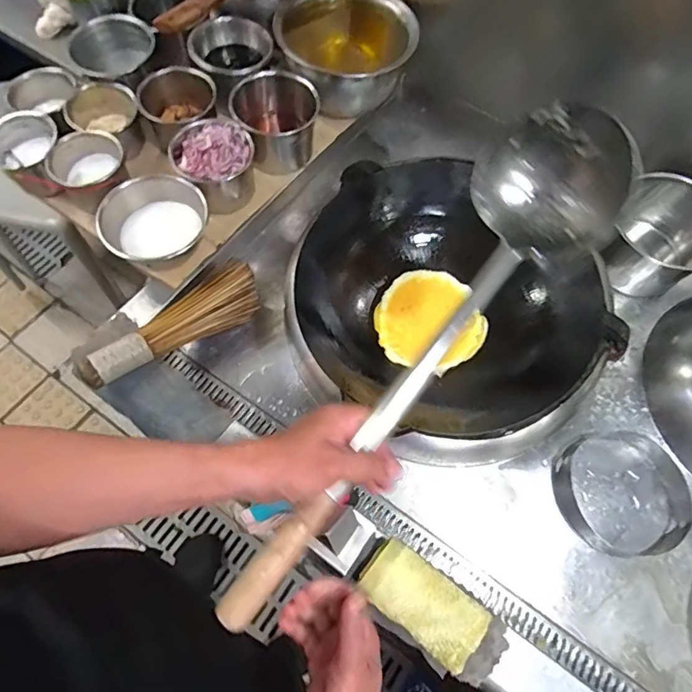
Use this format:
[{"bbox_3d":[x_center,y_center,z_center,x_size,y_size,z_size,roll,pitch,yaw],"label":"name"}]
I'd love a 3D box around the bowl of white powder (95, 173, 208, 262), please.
[{"bbox_3d":[-0.318,-0.197,0.806,0.171,0.091,0.151,-23,69,-12],"label":"bowl of white powder"}]

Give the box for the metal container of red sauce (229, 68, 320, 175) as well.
[{"bbox_3d":[-0.128,-0.415,0.877,0.136,0.125,0.148,1,66,-2],"label":"metal container of red sauce"}]

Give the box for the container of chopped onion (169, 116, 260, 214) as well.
[{"bbox_3d":[-0.229,-0.318,0.843,0.129,0.097,0.137,1,66,-2],"label":"container of chopped onion"}]

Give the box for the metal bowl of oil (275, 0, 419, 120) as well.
[{"bbox_3d":[0.001,-0.581,0.929,0.250,0.137,0.220,-1,66,-3],"label":"metal bowl of oil"}]

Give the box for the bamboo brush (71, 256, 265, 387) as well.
[{"bbox_3d":[-0.272,-0.041,0.748,0.286,0.070,0.097,-35,72,-16],"label":"bamboo brush"}]

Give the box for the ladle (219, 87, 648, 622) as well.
[{"bbox_3d":[0.074,-0.006,0.438,0.128,0.063,0.557,38,79,14],"label":"ladle"}]

